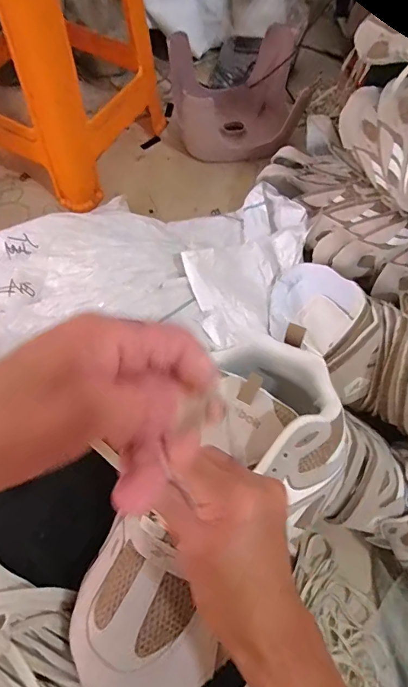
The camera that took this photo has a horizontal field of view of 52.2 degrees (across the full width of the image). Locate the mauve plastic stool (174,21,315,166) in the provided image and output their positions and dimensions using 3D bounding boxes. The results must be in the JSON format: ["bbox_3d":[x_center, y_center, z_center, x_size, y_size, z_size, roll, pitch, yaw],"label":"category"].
[{"bbox_3d":[0.075,-0.594,1.016,0.300,0.217,0.296,1,65,-3],"label":"mauve plastic stool"}]

